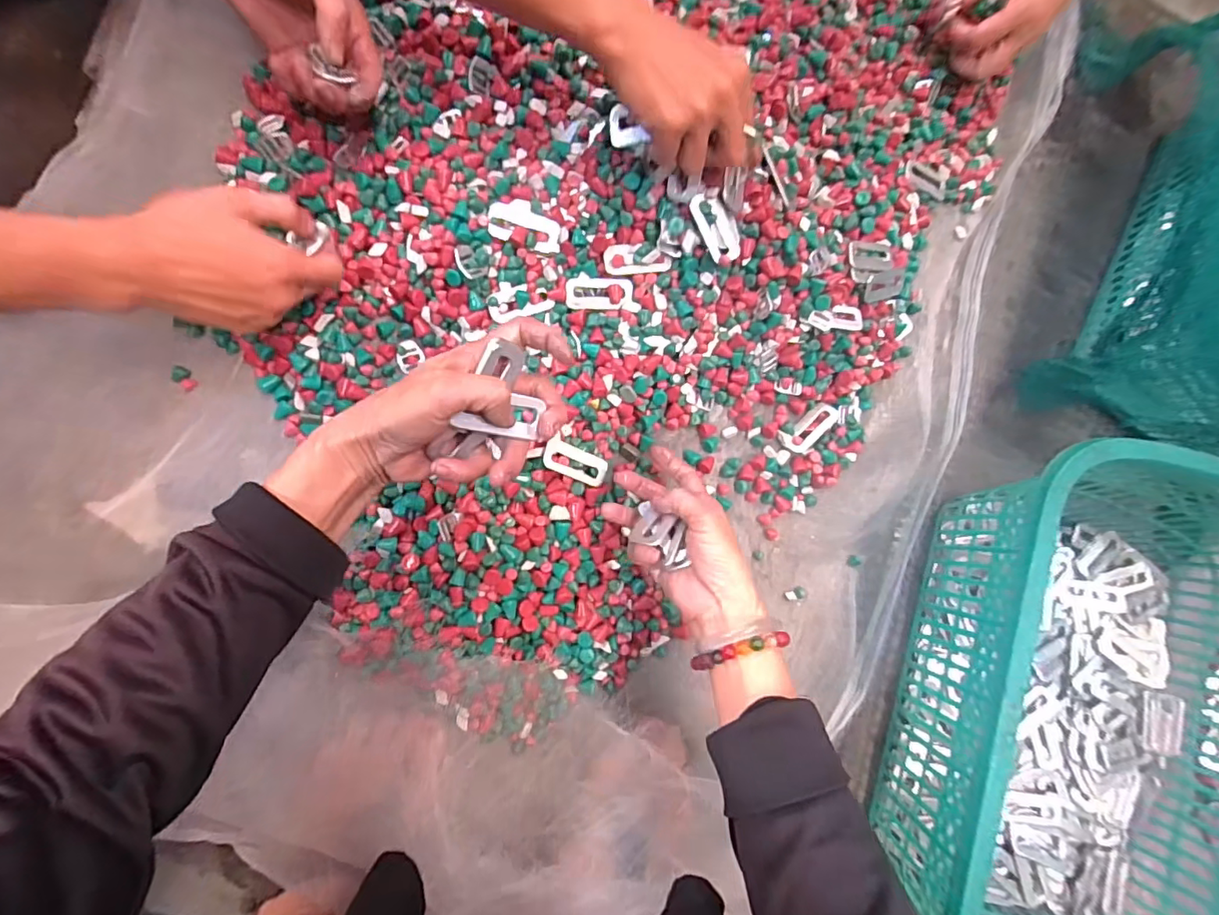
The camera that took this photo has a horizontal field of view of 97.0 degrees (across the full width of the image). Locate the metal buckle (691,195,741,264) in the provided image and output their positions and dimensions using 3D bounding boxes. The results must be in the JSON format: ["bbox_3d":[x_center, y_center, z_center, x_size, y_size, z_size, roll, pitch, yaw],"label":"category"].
[{"bbox_3d":[0.089,-0.191,0.446,0.029,0.008,0.058,-32,107,-2],"label":"metal buckle"}]

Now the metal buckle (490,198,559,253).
[{"bbox_3d":[-0.071,-0.197,0.458,0.061,0.004,0.034,12,104,-18],"label":"metal buckle"}]

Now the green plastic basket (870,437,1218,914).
[{"bbox_3d":[0.446,0.248,0.480,0.402,0.160,0.453,16,85,-9],"label":"green plastic basket"}]

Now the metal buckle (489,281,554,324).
[{"bbox_3d":[-0.080,-0.139,0.474,0.055,0.004,0.031,-17,107,-10],"label":"metal buckle"}]

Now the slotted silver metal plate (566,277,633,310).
[{"bbox_3d":[-0.009,-0.146,0.482,0.058,0.004,0.027,3,102,1],"label":"slotted silver metal plate"}]

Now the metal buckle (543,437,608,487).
[{"bbox_3d":[-0.030,0.006,0.473,0.061,0.007,0.027,24,84,-23],"label":"metal buckle"}]

